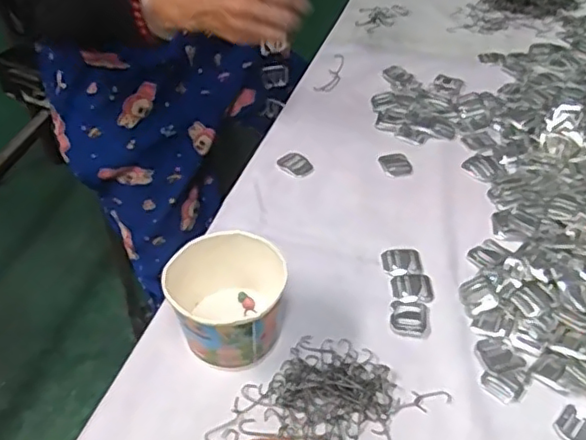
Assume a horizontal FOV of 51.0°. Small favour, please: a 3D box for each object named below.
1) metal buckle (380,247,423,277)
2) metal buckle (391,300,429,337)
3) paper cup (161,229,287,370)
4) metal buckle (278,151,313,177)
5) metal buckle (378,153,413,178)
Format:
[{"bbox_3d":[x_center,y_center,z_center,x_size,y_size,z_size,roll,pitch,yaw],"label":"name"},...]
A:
[{"bbox_3d":[0.103,0.038,0.581,0.035,0.004,0.033,-6,45,-3],"label":"metal buckle"},{"bbox_3d":[0.101,0.084,0.534,0.032,0.004,0.035,6,45,8],"label":"metal buckle"},{"bbox_3d":[-0.052,0.066,0.506,0.095,0.074,0.095,-1,45,1],"label":"paper cup"},{"bbox_3d":[0.003,-0.062,0.685,0.039,0.007,0.028,26,51,26],"label":"metal buckle"},{"bbox_3d":[0.115,-0.062,0.681,0.033,0.004,0.037,-14,46,-12],"label":"metal buckle"}]

